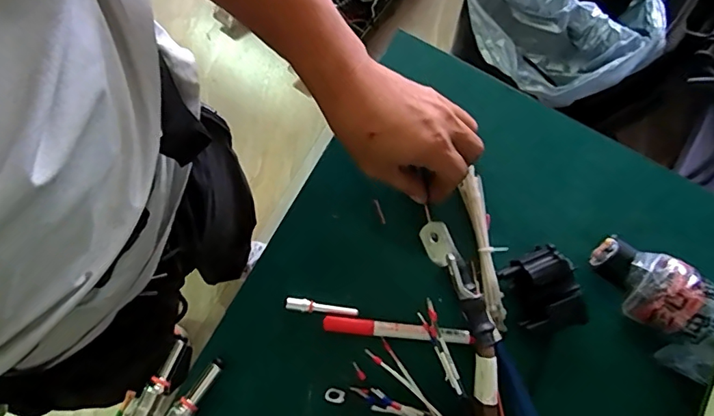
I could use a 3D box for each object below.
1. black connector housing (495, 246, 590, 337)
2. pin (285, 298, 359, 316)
[{"bbox_3d":[0.139,0.061,0.377,0.043,0.051,0.059,-18,80,-3],"label":"black connector housing"},{"bbox_3d":[-0.028,0.079,0.402,0.057,0.004,0.009,8,80,2],"label":"pin"}]

